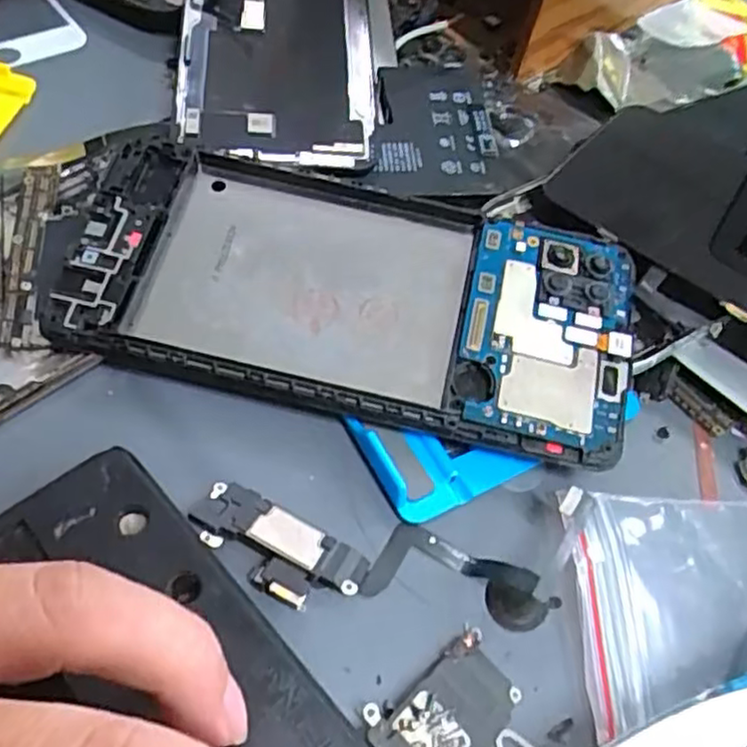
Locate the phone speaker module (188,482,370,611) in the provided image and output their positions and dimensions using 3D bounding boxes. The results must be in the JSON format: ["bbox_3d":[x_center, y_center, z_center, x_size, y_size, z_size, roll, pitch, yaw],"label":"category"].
[{"bbox_3d":[-0.024,0.043,0.173,0.043,0.009,0.020,27,56,9],"label":"phone speaker module"}]

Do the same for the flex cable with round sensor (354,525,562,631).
[{"bbox_3d":[0.022,0.050,0.175,0.048,0.010,0.019,14,55,0],"label":"flex cable with round sensor"}]

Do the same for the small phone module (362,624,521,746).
[{"bbox_3d":[0.016,0.075,0.157,0.036,0.004,0.021,-24,67,-35],"label":"small phone module"}]

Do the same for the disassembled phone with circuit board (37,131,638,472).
[{"bbox_3d":[-0.008,-0.023,0.202,0.162,0.008,0.073,15,64,3],"label":"disassembled phone with circuit board"}]

